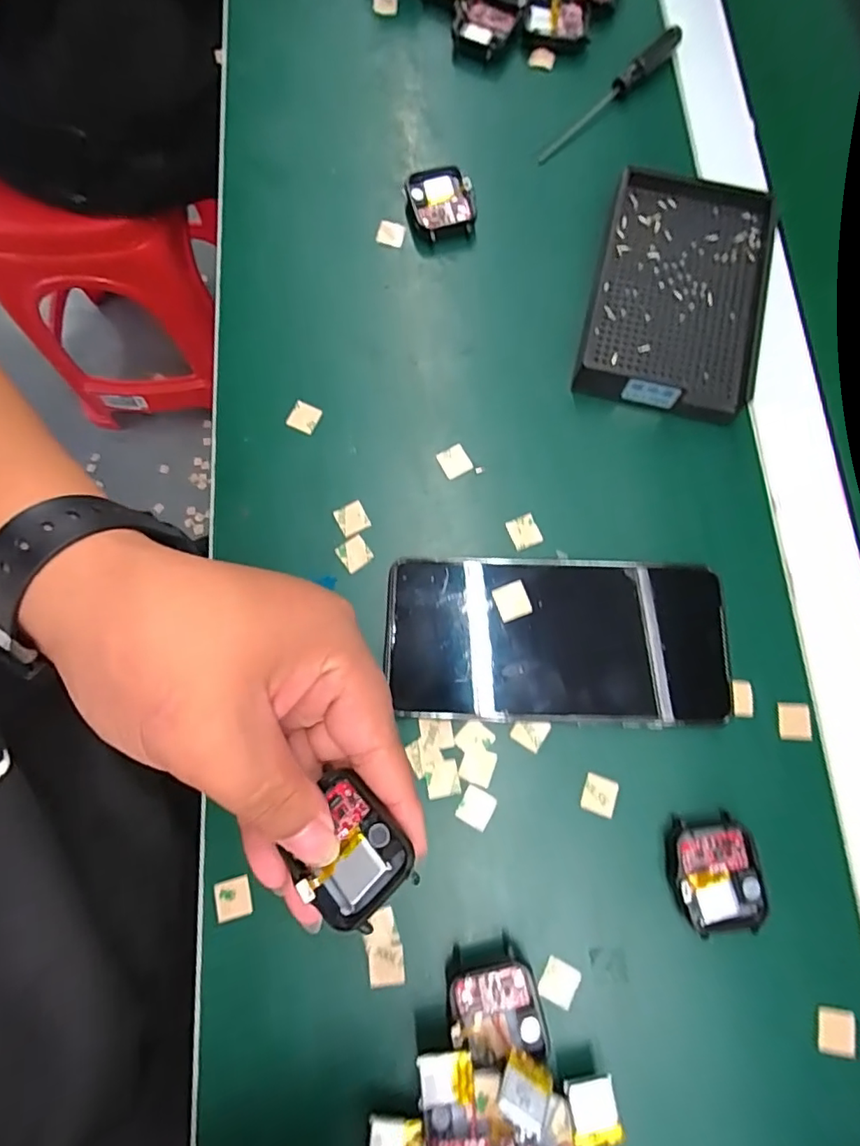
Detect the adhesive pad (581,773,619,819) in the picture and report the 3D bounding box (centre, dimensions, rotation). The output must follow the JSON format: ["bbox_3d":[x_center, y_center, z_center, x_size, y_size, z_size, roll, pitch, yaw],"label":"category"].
[{"bbox_3d":[0.081,0.106,0.262,0.016,0.004,0.017,20,78,5],"label":"adhesive pad"}]

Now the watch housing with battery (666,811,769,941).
[{"bbox_3d":[0.128,0.136,0.251,0.040,0.014,0.047,-8,77,-1],"label":"watch housing with battery"}]

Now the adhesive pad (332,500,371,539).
[{"bbox_3d":[-0.042,-0.029,0.293,0.016,0.004,0.016,-28,78,-6],"label":"adhesive pad"}]

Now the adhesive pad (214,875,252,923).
[{"bbox_3d":[-0.089,0.148,0.250,0.016,0.004,0.017,-15,77,-3],"label":"adhesive pad"}]

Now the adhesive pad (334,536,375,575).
[{"bbox_3d":[-0.039,-0.010,0.289,0.016,0.004,0.016,-35,79,-7],"label":"adhesive pad"}]

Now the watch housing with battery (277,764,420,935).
[{"bbox_3d":[-0.028,0.094,0.188,0.036,0.009,0.043,-43,80,-9],"label":"watch housing with battery"}]

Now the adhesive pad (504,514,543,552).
[{"bbox_3d":[0.050,-0.022,0.293,0.015,0.004,0.017,-22,78,-4],"label":"adhesive pad"}]

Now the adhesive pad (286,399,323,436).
[{"bbox_3d":[-0.070,-0.087,0.307,0.016,0.004,0.017,24,78,6],"label":"adhesive pad"}]

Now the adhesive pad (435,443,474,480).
[{"bbox_3d":[0.013,-0.061,0.301,0.016,0.004,0.017,-27,78,-6],"label":"adhesive pad"}]

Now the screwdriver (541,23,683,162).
[{"bbox_3d":[0.118,-0.307,0.353,0.011,0.012,0.136,41,81,9],"label":"screwdriver"}]

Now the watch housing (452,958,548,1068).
[{"bbox_3d":[0.029,0.186,0.237,0.038,0.017,0.035,-7,77,-1],"label":"watch housing"}]

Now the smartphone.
[{"bbox_3d":[0.061,0.033,0.273,0.162,0.015,0.077,2,77,1],"label":"smartphone"}]

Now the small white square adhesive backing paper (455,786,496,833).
[{"bbox_3d":[0.022,0.111,0.261,0.016,0.004,0.016,29,79,7],"label":"small white square adhesive backing paper"}]

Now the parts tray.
[{"bbox_3d":[0.140,-0.160,0.314,0.090,0.021,0.143,14,77,4],"label":"parts tray"}]

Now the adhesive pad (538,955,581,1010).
[{"bbox_3d":[0.057,0.182,0.245,0.016,0.004,0.017,26,78,6],"label":"adhesive pad"}]

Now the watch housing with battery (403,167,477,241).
[{"bbox_3d":[0.006,-0.222,0.334,0.037,0.016,0.040,-12,77,-2],"label":"watch housing with battery"}]

